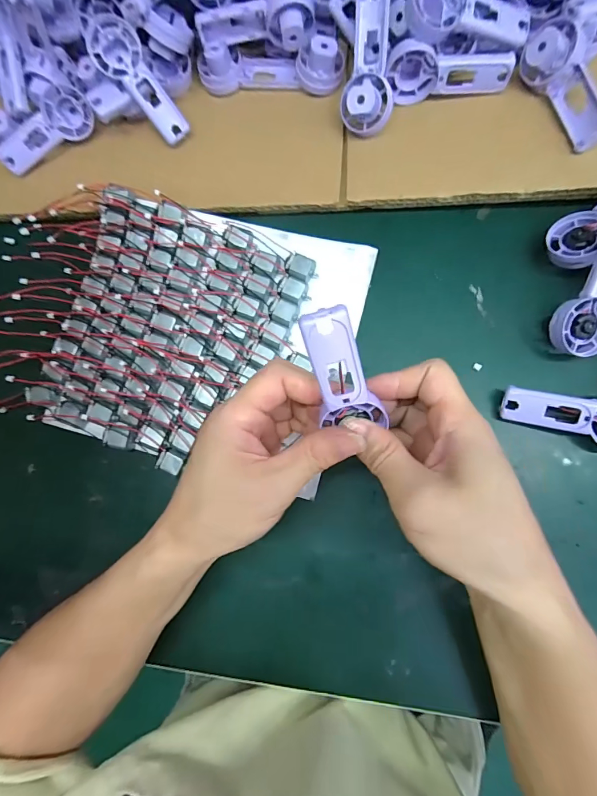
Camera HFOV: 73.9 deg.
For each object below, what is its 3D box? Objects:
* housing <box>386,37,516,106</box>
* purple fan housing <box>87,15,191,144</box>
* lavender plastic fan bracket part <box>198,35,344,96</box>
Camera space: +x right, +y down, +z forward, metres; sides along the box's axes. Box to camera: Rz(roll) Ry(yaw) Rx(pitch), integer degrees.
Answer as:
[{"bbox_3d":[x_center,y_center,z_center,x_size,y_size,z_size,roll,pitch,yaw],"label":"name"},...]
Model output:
[{"bbox_3d":[0.115,-0.251,0.306,0.090,0.038,0.017,7,59,9],"label":"housing"},{"bbox_3d":[-0.131,-0.261,0.331,0.038,0.015,0.096,-37,106,4],"label":"purple fan housing"},{"bbox_3d":[-0.025,-0.282,0.336,0.123,0.029,0.034,7,82,10],"label":"lavender plastic fan bracket part"}]

